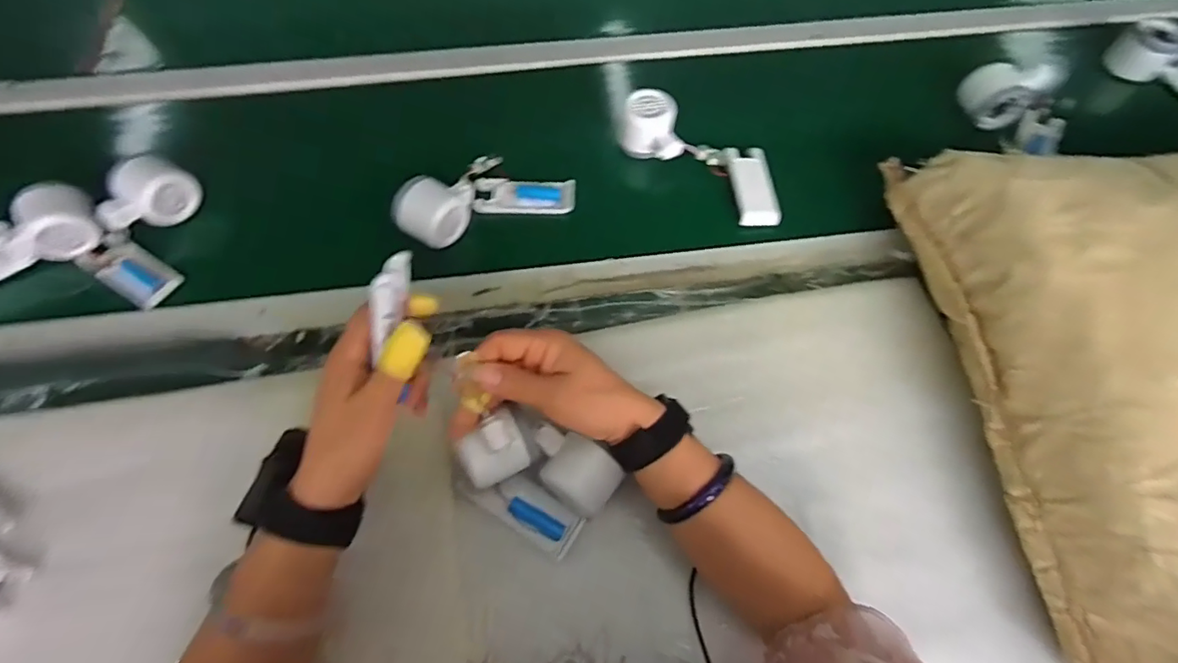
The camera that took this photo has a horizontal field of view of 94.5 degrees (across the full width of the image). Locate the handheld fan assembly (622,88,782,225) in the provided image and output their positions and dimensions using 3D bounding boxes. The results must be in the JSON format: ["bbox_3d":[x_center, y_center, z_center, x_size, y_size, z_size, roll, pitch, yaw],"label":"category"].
[{"bbox_3d":[0.133,-0.200,0.599,0.199,0.051,0.084,33,68,13],"label":"handheld fan assembly"}]

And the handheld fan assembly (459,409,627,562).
[{"bbox_3d":[-0.037,0.109,0.413,0.102,0.101,0.080,31,67,13],"label":"handheld fan assembly"}]

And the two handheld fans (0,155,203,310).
[{"bbox_3d":[-0.524,-0.095,0.537,0.226,0.060,0.138,-3,64,-3],"label":"two handheld fans"}]

